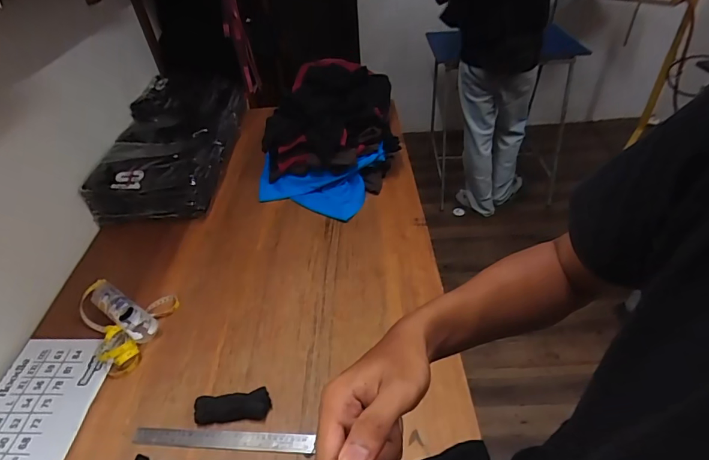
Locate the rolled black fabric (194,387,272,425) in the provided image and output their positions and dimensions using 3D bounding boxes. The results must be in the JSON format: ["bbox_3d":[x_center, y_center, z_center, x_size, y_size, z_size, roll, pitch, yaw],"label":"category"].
[{"bbox_3d":[-0.215,0.312,0.738,0.127,0.028,0.044,-5,41,-3],"label":"rolled black fabric"}]

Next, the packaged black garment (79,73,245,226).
[{"bbox_3d":[-0.559,-0.288,1.337,0.319,0.165,0.645,-2,41,0],"label":"packaged black garment"}]

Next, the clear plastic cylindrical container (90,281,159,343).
[{"bbox_3d":[-0.504,0.168,0.892,0.200,0.056,0.055,25,48,27],"label":"clear plastic cylindrical container"}]

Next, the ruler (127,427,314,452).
[{"bbox_3d":[-0.224,0.356,0.706,0.305,0.007,0.029,0,49,6],"label":"ruler"}]

